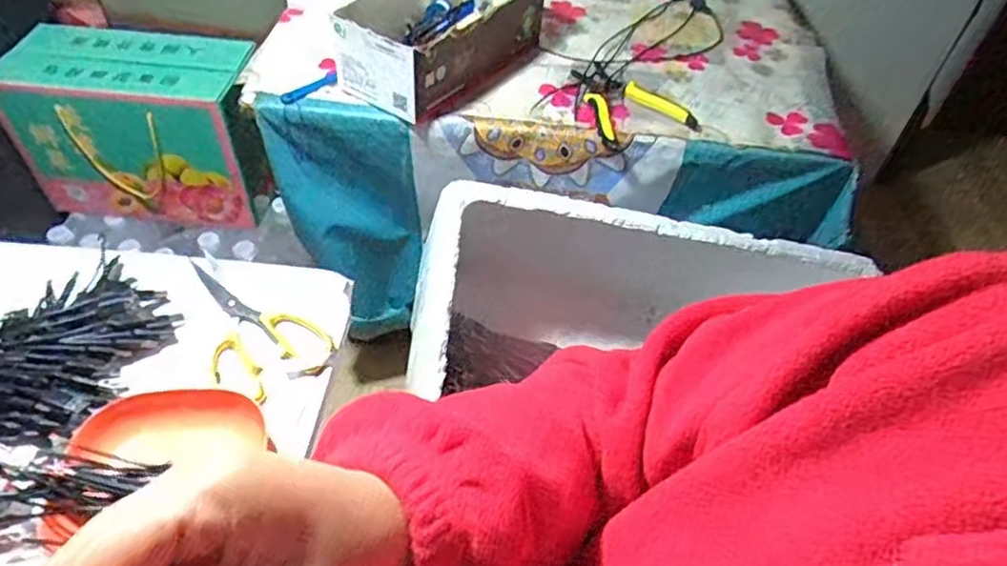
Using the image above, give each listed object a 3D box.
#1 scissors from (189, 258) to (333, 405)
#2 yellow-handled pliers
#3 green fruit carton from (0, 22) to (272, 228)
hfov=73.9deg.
[{"bbox_3d":[-0.229,0.043,0.577,0.167,0.007,0.083,24,51,16],"label":"scissors"},{"bbox_3d":[0.150,-0.224,0.812,0.125,0.021,0.143,-13,51,-16],"label":"yellow-handled pliers"},{"bbox_3d":[-0.544,-0.234,1.023,0.323,0.250,0.155,8,49,2],"label":"green fruit carton"}]

